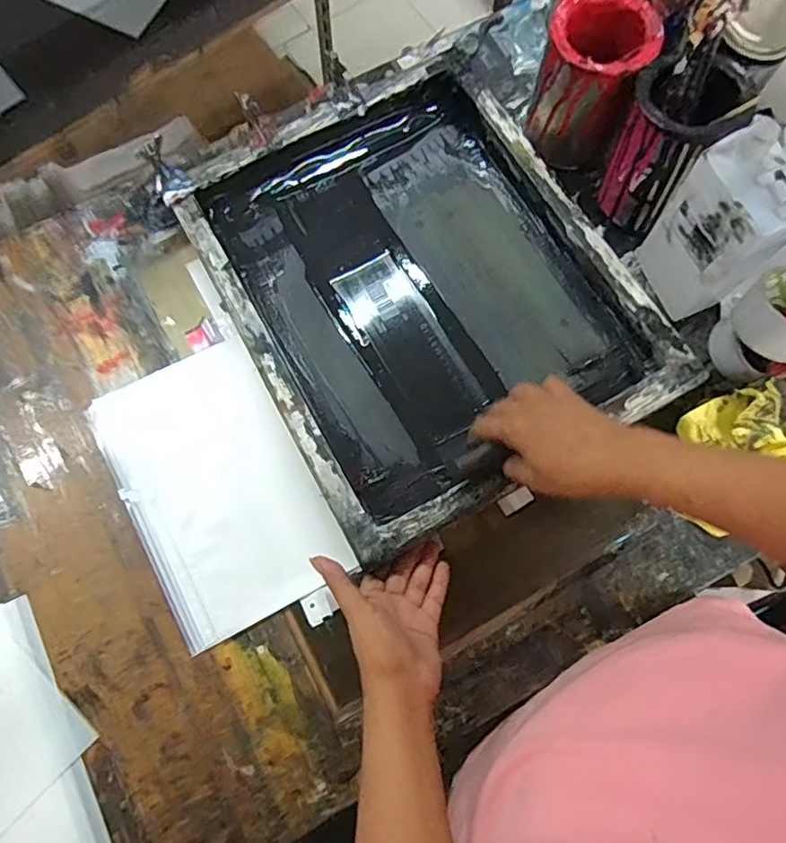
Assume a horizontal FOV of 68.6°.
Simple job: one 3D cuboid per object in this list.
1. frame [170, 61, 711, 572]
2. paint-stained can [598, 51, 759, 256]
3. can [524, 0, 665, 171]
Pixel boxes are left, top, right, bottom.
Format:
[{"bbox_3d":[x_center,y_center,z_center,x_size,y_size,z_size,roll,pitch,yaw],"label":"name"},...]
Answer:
[{"bbox_3d":[0.028,-0.150,0.645,0.391,0.058,0.484,-28,76,-8],"label":"frame"},{"bbox_3d":[0.287,-0.296,0.615,0.124,0.142,0.106,-44,81,-9],"label":"paint-stained can"},{"bbox_3d":[0.212,-0.372,0.636,0.105,0.139,0.107,14,78,4],"label":"can"}]

